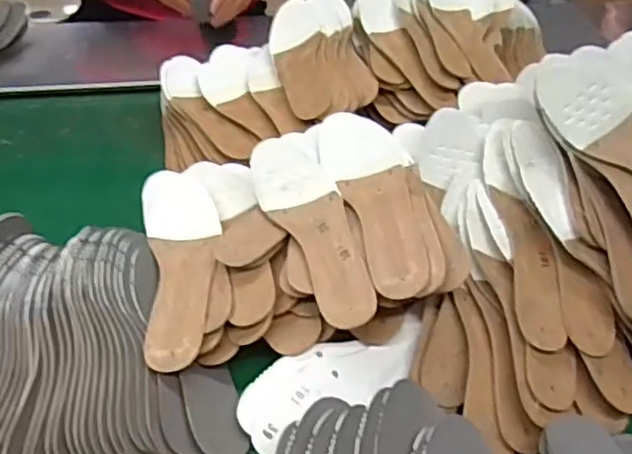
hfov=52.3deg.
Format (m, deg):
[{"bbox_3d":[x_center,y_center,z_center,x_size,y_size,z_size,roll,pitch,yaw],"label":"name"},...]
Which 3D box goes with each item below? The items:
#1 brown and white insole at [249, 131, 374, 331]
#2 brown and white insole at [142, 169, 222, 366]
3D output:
[{"bbox_3d":[-0.005,-0.006,0.666,0.076,0.011,0.254,-22,51,-5],"label":"brown and white insole"},{"bbox_3d":[-0.142,0.031,0.690,0.081,0.027,0.271,-7,42,-9],"label":"brown and white insole"}]

